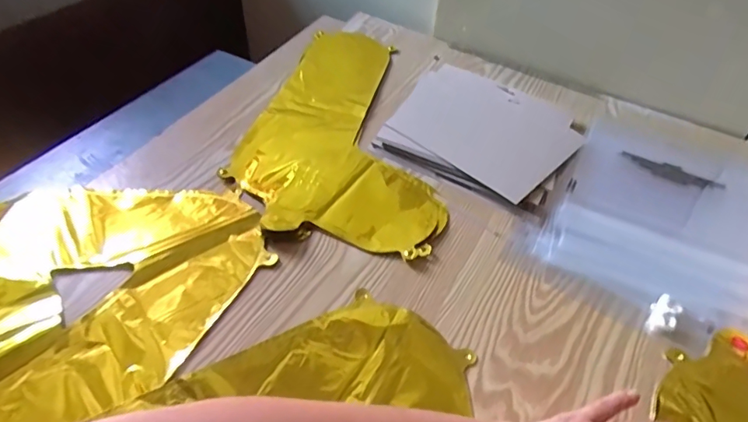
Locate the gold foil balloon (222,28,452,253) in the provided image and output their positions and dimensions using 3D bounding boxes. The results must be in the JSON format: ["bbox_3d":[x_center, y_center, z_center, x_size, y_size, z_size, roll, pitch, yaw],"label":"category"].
[{"bbox_3d":[-0.024,-0.117,0.644,0.236,0.013,0.404,8,46,6],"label":"gold foil balloon"}]

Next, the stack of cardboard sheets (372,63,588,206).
[{"bbox_3d":[0.137,-0.104,0.630,0.209,0.026,0.191,23,50,19],"label":"stack of cardboard sheets"}]

